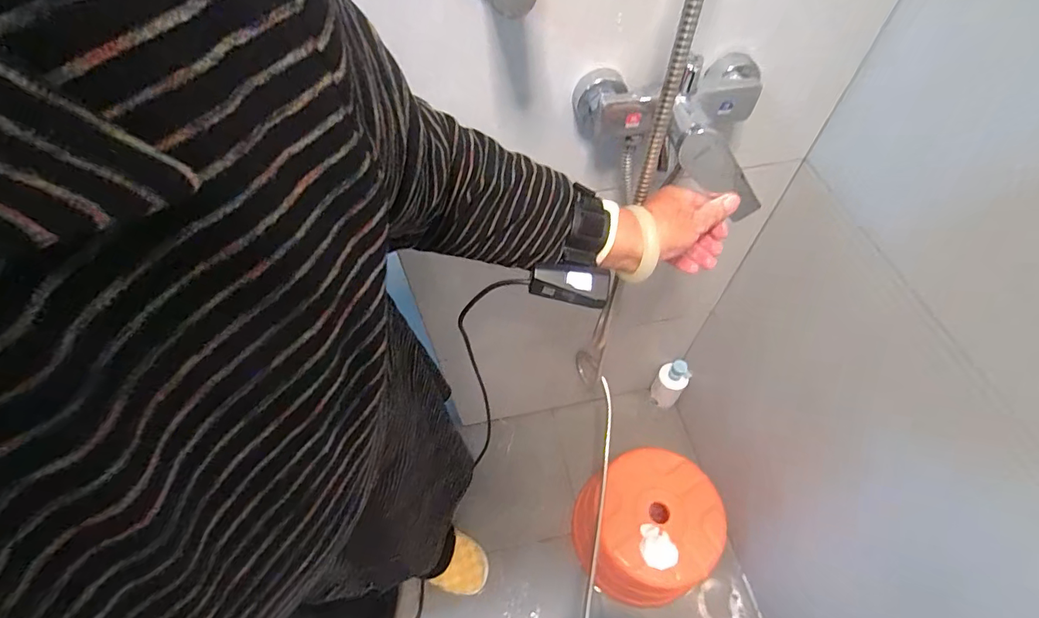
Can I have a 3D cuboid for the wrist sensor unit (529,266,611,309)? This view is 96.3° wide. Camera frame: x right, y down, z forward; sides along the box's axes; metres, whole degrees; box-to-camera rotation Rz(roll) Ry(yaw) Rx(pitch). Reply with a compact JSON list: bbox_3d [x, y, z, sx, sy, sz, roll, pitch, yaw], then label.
[{"bbox_3d":[0.045,-0.023,0.413,0.067,0.027,0.026,9,54,7],"label":"wrist sensor unit"}]

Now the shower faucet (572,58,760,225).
[{"bbox_3d":[0.168,-0.179,0.470,0.177,0.101,0.153,-12,54,-8],"label":"shower faucet"}]

